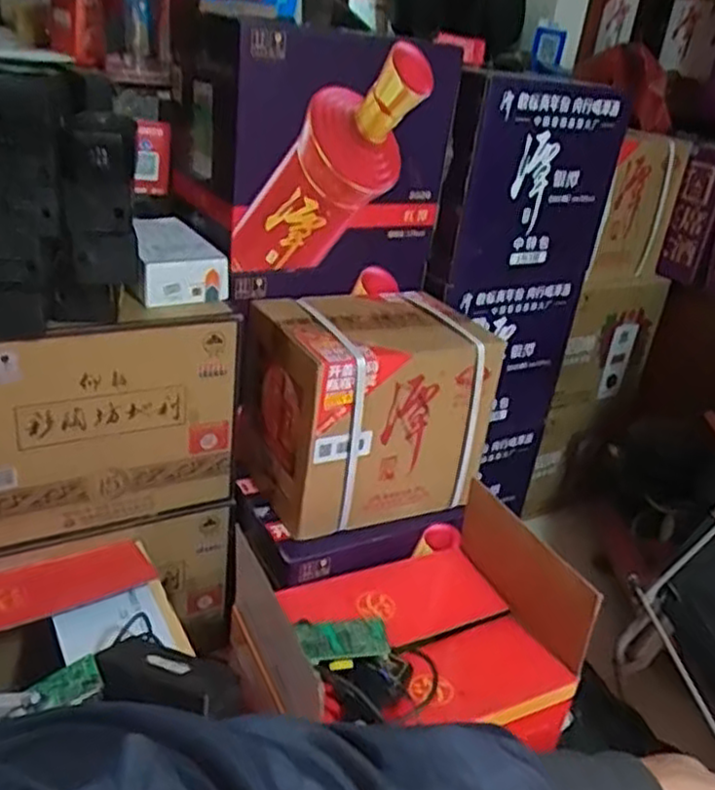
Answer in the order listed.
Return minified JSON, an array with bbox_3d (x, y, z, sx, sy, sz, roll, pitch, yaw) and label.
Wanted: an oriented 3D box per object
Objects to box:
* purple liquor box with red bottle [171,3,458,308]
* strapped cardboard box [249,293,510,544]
[{"bbox_3d":[-0.103,-0.398,1.200,0.368,0.368,0.336,-12,33,-33],"label":"purple liquor box with red bottle"},{"bbox_3d":[0.012,0.013,1.154,0.348,0.281,0.250,-7,31,-27],"label":"strapped cardboard box"}]

